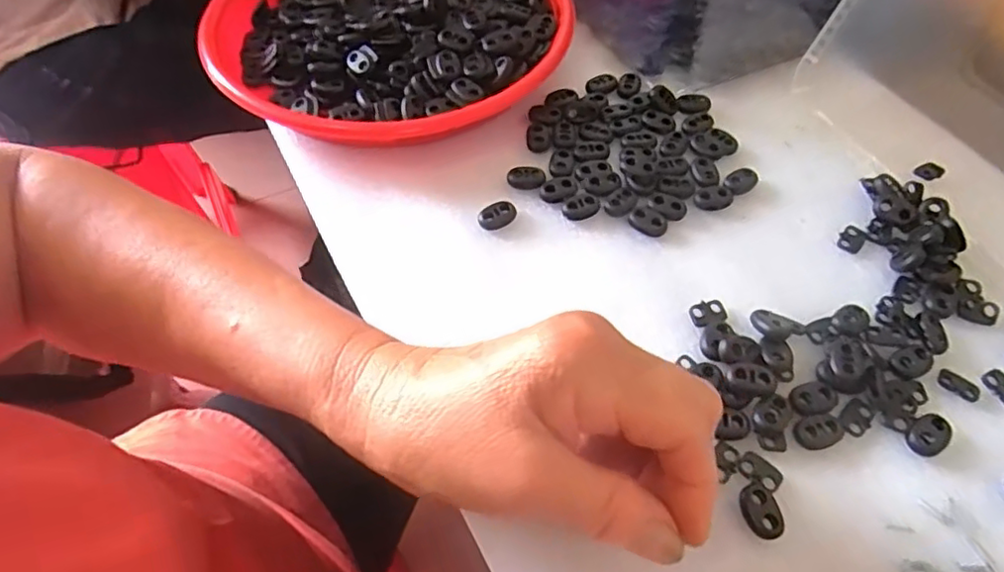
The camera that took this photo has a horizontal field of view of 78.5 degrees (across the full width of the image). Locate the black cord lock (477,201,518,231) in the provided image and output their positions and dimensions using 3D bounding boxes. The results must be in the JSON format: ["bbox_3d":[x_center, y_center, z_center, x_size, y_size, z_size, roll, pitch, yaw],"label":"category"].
[{"bbox_3d":[-0.002,-0.038,0.338,0.021,0.006,0.015,-18,61,-10],"label":"black cord lock"}]

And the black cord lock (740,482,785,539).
[{"bbox_3d":[0.108,0.093,0.254,0.015,0.007,0.022,-19,61,-11],"label":"black cord lock"}]

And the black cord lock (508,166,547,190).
[{"bbox_3d":[0.014,-0.062,0.351,0.021,0.004,0.014,-3,59,-2],"label":"black cord lock"}]

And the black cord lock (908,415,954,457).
[{"bbox_3d":[0.190,0.066,0.273,0.022,0.005,0.015,-28,63,-15],"label":"black cord lock"}]

